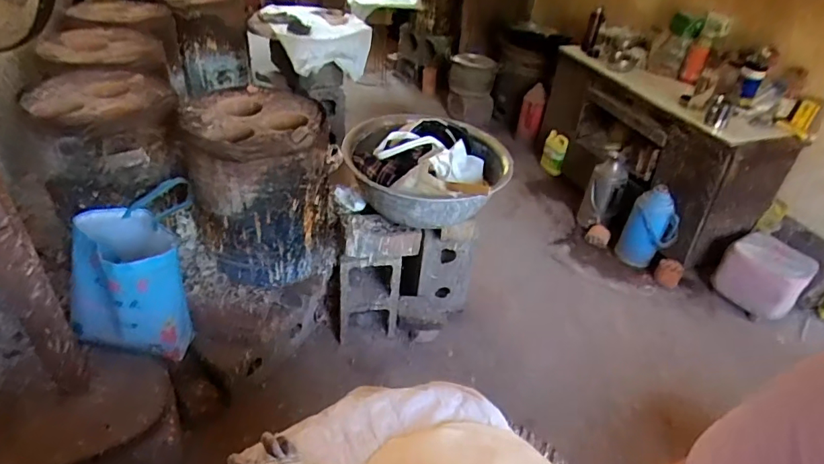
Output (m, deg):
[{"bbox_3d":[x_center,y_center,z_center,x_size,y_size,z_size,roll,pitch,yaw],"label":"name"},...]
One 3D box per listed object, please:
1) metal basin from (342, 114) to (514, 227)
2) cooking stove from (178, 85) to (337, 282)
[{"bbox_3d":[0.050,-0.192,1.600,0.494,0.205,0.494,5,35,-3],"label":"metal basin"},{"bbox_3d":[-0.425,-0.122,1.460,0.394,0.452,0.355,-2,36,-12],"label":"cooking stove"}]

